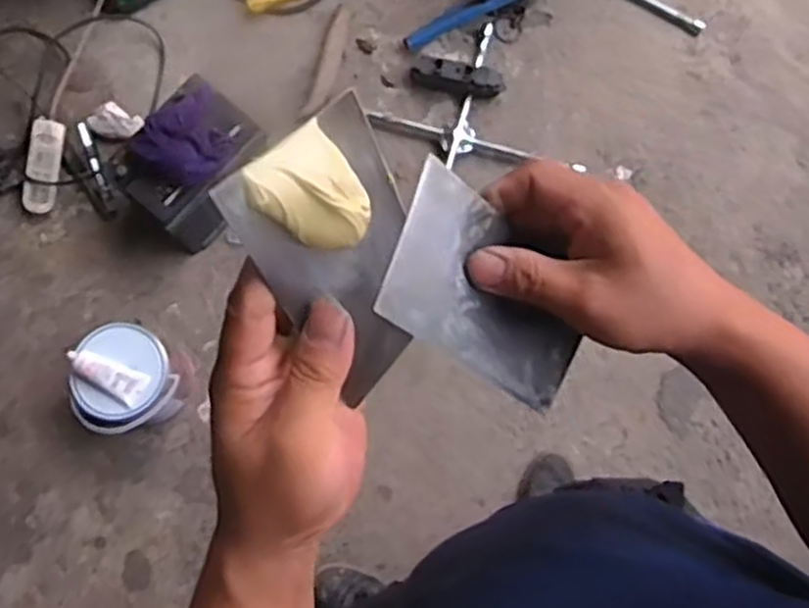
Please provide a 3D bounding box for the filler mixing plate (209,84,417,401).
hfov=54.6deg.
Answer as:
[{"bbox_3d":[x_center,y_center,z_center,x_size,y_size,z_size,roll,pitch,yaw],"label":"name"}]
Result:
[{"bbox_3d":[-0.019,-0.019,0.321,0.016,0.128,0.072,21,61,35],"label":"filler mixing plate"}]

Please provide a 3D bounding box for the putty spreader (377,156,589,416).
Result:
[{"bbox_3d":[0.043,-0.003,0.386,0.131,0.006,0.072,33,81,-33],"label":"putty spreader"}]

